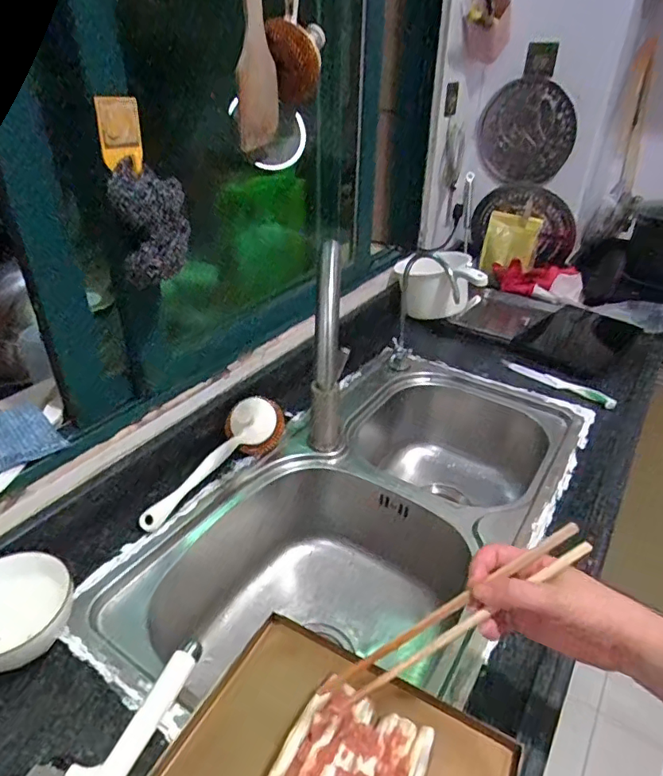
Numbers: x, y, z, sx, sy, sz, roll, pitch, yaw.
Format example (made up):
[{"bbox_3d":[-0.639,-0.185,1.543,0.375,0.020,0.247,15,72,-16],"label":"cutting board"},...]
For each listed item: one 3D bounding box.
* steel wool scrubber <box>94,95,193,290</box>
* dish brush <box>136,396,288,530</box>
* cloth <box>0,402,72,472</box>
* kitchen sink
[{"bbox_3d":[-0.202,-0.213,0.576,0.086,0.188,0.038,-21,12,-31],"label":"steel wool scrubber"},{"bbox_3d":[-0.156,0.103,0.719,0.051,0.072,0.243,23,54,31],"label":"dish brush"},{"bbox_3d":[-0.385,0.051,0.631,0.132,0.016,0.084,28,41,36],"label":"cloth"},{"bbox_3d":[0.069,0.214,0.760,0.380,0.198,0.711,21,37,28],"label":"kitchen sink"}]

